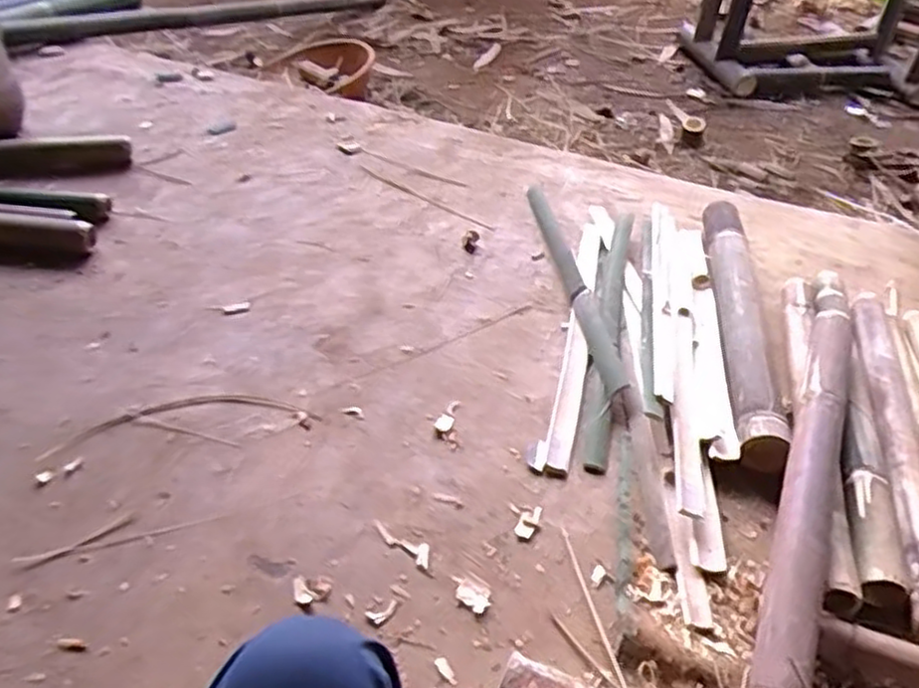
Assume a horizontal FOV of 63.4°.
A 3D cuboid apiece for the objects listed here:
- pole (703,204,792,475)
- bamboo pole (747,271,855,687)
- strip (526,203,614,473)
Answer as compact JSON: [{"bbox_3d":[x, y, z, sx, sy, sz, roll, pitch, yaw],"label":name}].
[{"bbox_3d":[0.468,-0.050,1.256,0.064,0.063,0.662,8,42,6],"label":"pole"},{"bbox_3d":[0.458,0.153,0.964,0.071,0.084,0.717,18,42,18],"label":"bamboo pole"},{"bbox_3d":[0.209,-0.048,1.290,0.057,0.034,0.718,12,42,9],"label":"strip"}]

